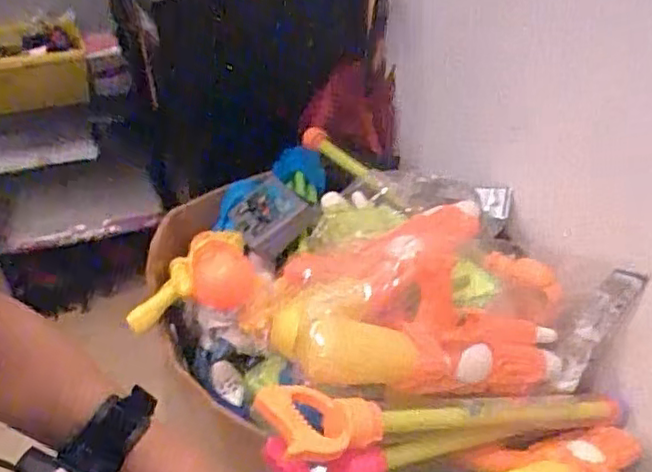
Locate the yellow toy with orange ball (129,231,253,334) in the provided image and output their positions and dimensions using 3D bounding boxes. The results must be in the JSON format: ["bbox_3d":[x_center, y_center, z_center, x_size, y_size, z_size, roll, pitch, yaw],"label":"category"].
[{"bbox_3d":[-0.192,0.075,0.919,0.237,0.085,0.082,-26,19,40],"label":"yellow toy with orange ball"}]

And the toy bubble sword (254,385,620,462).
[{"bbox_3d":[0.170,0.215,0.765,0.544,0.037,0.083,9,30,-31],"label":"toy bubble sword"}]

